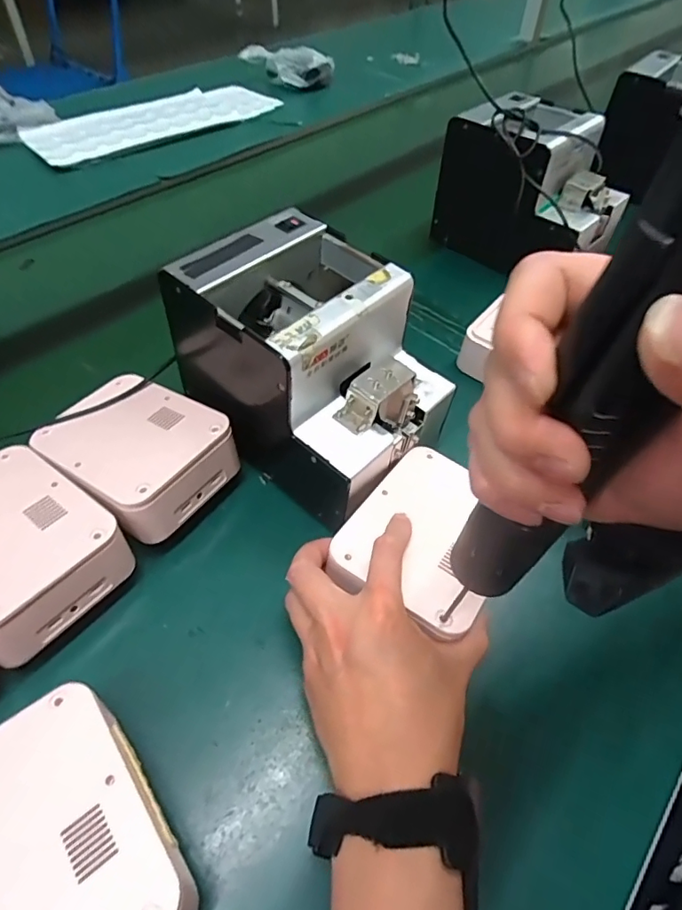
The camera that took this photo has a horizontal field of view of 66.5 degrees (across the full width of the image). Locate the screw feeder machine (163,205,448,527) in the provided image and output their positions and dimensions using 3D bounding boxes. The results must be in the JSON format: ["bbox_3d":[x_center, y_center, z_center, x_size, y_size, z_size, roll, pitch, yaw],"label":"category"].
[{"bbox_3d":[-0.016,-0.073,0.388,0.168,0.142,0.123,31,56,28],"label":"screw feeder machine"}]

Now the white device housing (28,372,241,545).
[{"bbox_3d":[-0.153,0.002,0.401,0.131,0.066,0.101,30,55,23],"label":"white device housing"}]

